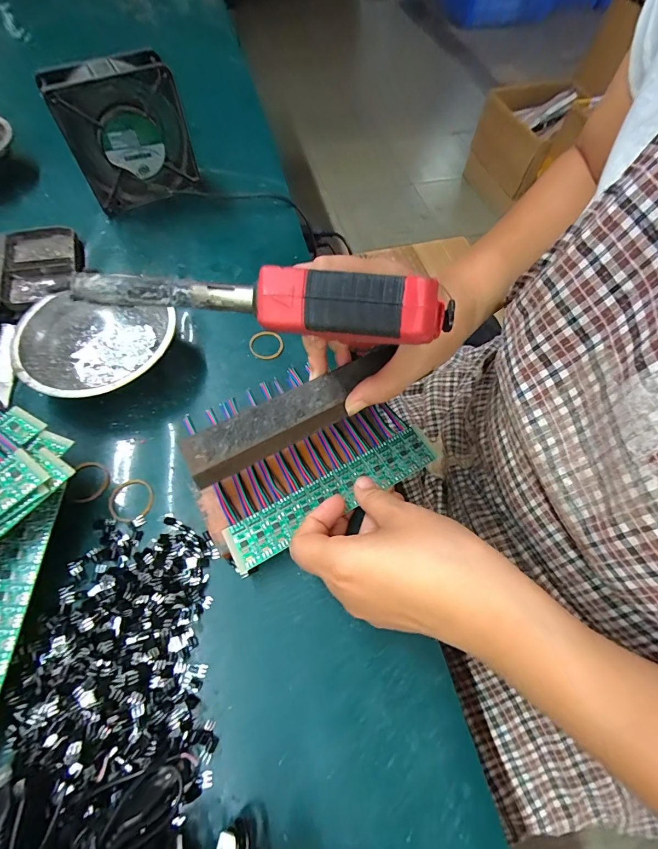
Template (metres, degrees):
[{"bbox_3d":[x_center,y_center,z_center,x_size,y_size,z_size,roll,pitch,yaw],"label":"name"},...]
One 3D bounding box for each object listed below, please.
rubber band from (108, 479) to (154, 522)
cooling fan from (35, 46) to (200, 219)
[{"bbox_3d":[-0.149,0.056,0.282,0.032,0.004,0.032,1,62,-2],"label":"rubber band"},{"bbox_3d":[-0.210,-0.306,0.399,0.120,0.120,0.046,-22,65,-14],"label":"cooling fan"}]

